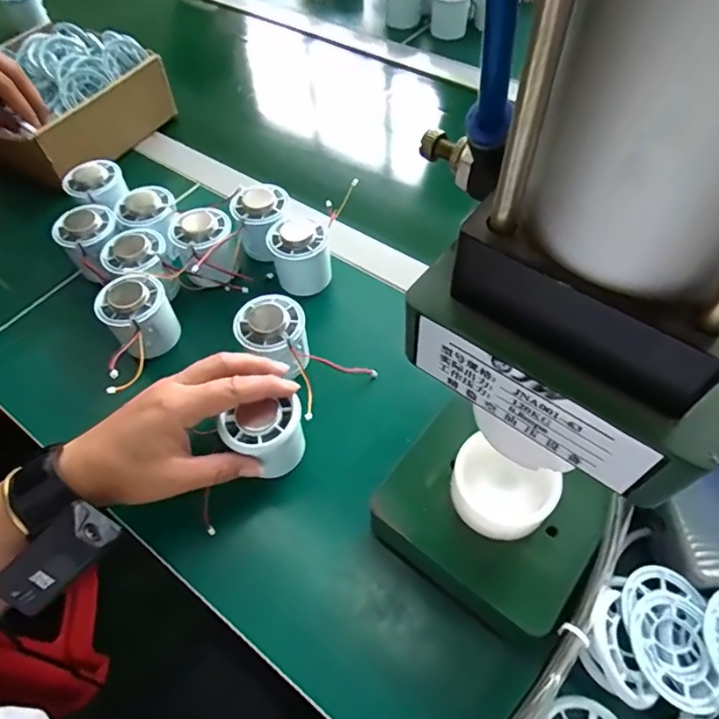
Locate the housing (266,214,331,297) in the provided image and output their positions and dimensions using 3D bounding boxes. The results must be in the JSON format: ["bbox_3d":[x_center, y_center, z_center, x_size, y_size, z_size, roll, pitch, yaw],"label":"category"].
[{"bbox_3d":[-0.053,-0.093,0.468,0.052,0.060,0.056,-9,57,-4],"label":"housing"}]

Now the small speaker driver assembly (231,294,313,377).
[{"bbox_3d":[-0.068,-0.014,0.416,0.051,0.066,0.052,-12,57,-6],"label":"small speaker driver assembly"}]

